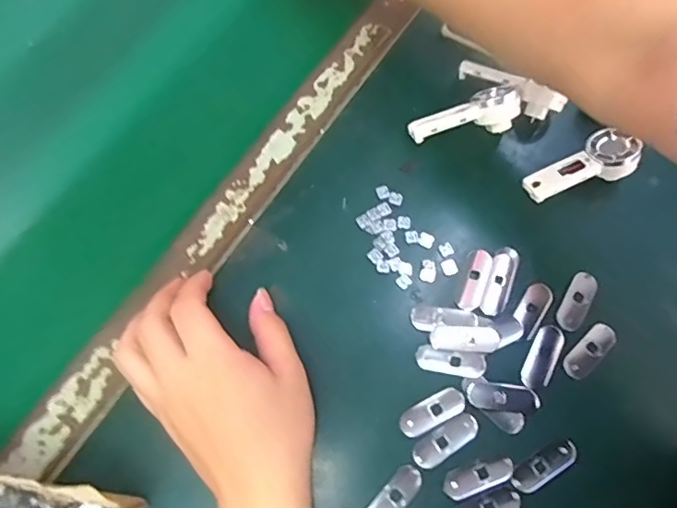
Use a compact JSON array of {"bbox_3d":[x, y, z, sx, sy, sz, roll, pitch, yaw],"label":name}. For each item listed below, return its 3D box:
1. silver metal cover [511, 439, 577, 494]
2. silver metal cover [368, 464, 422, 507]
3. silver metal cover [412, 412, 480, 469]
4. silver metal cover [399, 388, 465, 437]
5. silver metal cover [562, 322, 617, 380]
[{"bbox_3d":[0.146,0.150,0.363,0.052,0.004,0.020,-29,75,-10],"label":"silver metal cover"},{"bbox_3d":[0.039,0.165,0.351,0.019,0.005,0.045,41,76,11],"label":"silver metal cover"},{"bbox_3d":[0.076,0.131,0.363,0.051,0.004,0.020,-31,75,-11],"label":"silver metal cover"},{"bbox_3d":[0.068,0.114,0.370,0.049,0.004,0.019,-27,75,-10],"label":"silver metal cover"},{"bbox_3d":[0.191,0.073,0.391,0.051,0.004,0.020,-37,74,-17],"label":"silver metal cover"}]

